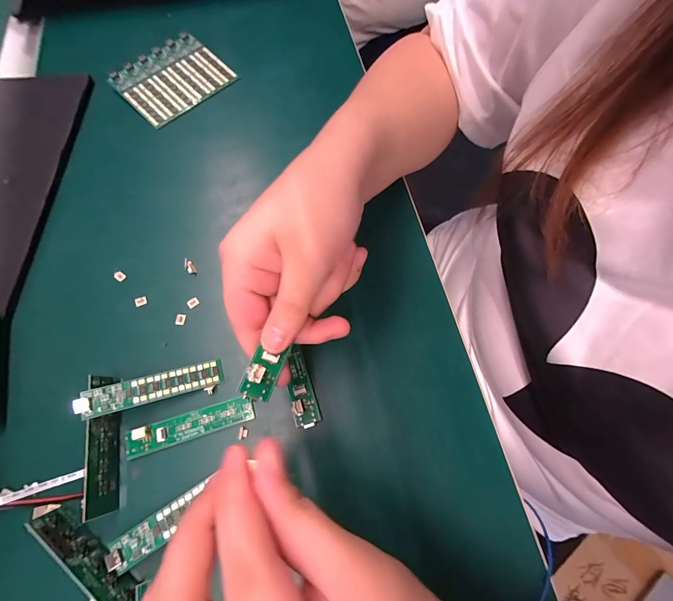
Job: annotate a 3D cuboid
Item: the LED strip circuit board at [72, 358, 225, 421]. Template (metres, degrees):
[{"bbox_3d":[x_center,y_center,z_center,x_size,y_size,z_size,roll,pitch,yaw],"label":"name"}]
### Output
[{"bbox_3d":[-0.121,0.058,0.214,0.084,0.004,0.018,-11,68,-23],"label":"LED strip circuit board"}]

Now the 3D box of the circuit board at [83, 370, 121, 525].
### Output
[{"bbox_3d":[-0.147,0.089,0.204,0.004,0.021,0.082,-21,69,21],"label":"circuit board"}]

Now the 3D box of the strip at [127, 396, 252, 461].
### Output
[{"bbox_3d":[-0.097,0.082,0.212,0.082,0.007,0.018,-16,69,-9],"label":"strip"}]

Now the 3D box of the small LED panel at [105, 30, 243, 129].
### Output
[{"bbox_3d":[-0.172,-0.235,0.338,0.084,0.016,0.103,43,72,14],"label":"small LED panel"}]

